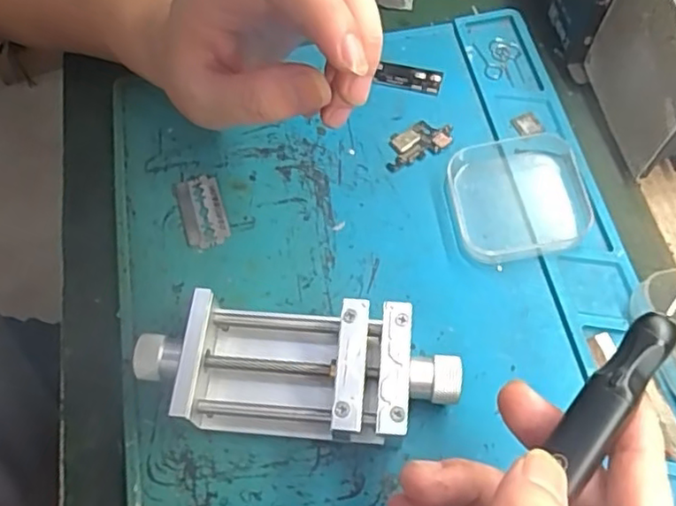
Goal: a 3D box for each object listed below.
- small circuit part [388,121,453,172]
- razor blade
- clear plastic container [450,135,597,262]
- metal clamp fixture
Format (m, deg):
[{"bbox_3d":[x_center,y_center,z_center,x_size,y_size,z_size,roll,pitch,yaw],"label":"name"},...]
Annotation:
[{"bbox_3d":[0.043,-0.061,0.348,0.040,0.004,0.023,-22,64,-9],"label":"small circuit part"},{"bbox_3d":[-0.072,-0.023,0.332,0.023,0.004,0.043,-18,64,-6],"label":"razor blade"},{"bbox_3d":[0.093,-0.030,0.323,0.066,0.017,0.065,-8,63,-2],"label":"clear plastic container"},{"bbox_3d":[-0.018,0.051,0.279,0.137,0.032,0.054,4,63,4],"label":"metal clamp fixture"}]

